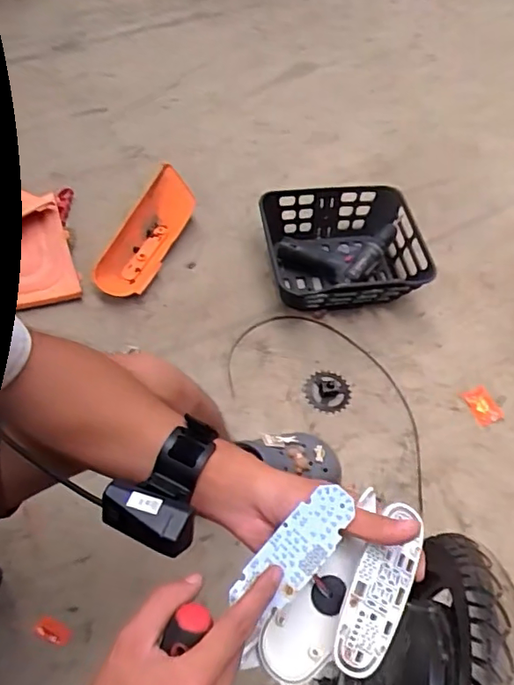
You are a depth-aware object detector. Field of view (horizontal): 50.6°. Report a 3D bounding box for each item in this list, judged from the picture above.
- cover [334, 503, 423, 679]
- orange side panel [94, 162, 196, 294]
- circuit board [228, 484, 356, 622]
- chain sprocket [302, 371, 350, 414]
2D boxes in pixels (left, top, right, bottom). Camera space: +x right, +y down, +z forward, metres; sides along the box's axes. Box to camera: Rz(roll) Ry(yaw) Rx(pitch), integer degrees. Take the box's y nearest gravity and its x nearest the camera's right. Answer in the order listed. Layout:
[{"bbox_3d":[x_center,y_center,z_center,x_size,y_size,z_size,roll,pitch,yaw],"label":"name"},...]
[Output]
[{"bbox_3d":[0.087,0.169,0.377,0.041,0.004,0.115,32,66,-6],"label":"cover"},{"bbox_3d":[-0.232,-0.226,1.140,0.117,0.065,0.323,22,60,9],"label":"orange side panel"},{"bbox_3d":[0.028,0.143,0.374,0.036,0.004,0.100,41,88,19],"label":"circuit board"},{"bbox_3d":[0.132,0.091,1.022,0.089,0.017,0.083,2,59,-3],"label":"chain sprocket"}]

